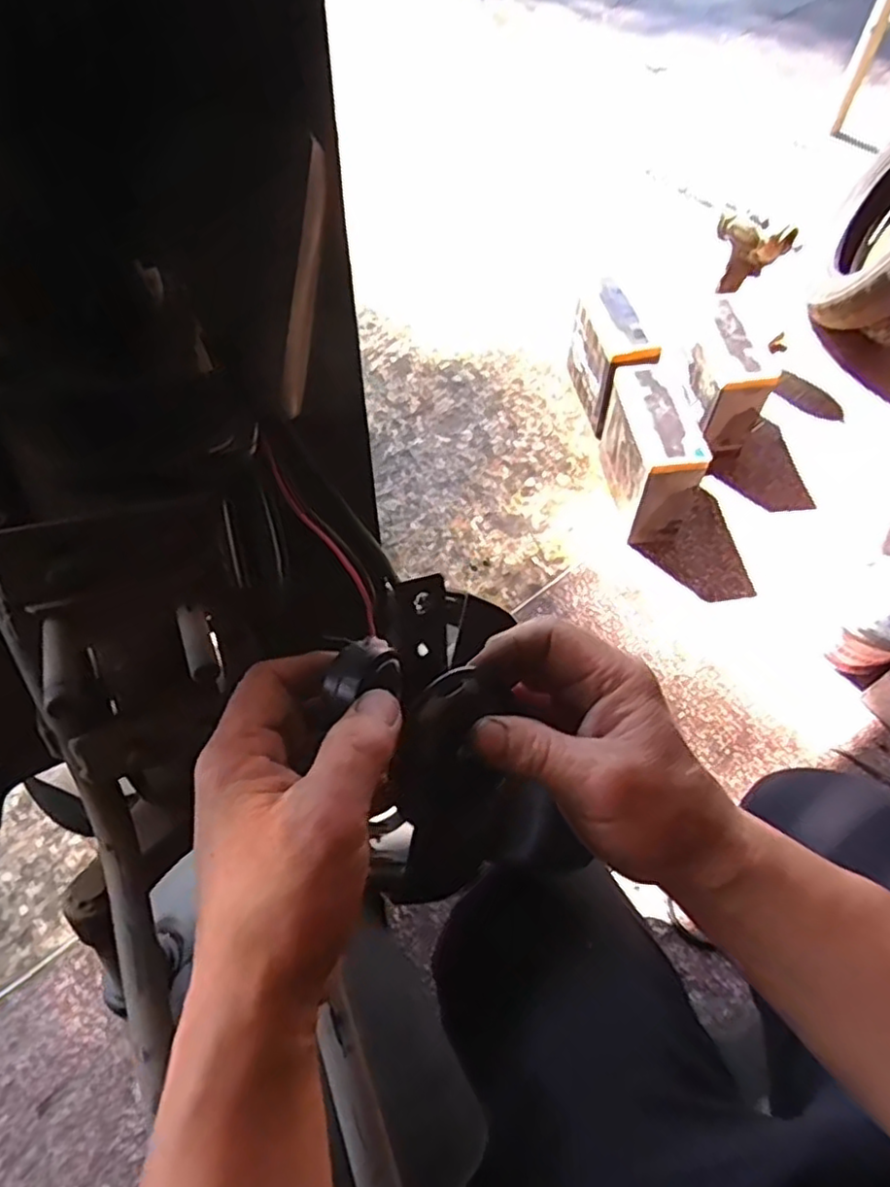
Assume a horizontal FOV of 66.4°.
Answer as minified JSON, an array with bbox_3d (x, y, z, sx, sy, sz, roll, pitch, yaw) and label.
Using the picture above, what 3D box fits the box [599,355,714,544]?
[{"bbox_3d":[0.286,-0.198,0.953,0.088,0.170,0.205,-6,60,-3],"label":"box"}]

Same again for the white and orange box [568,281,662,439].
[{"bbox_3d":[0.253,-0.354,1.054,0.068,0.177,0.177,-11,60,-6],"label":"white and orange box"}]

